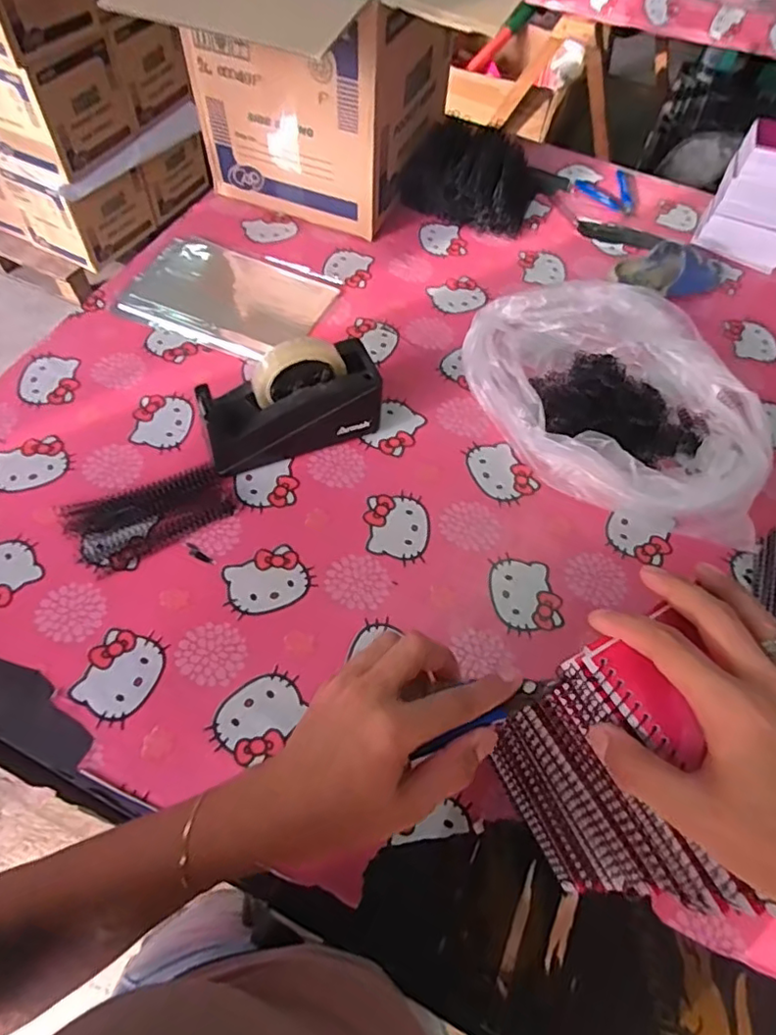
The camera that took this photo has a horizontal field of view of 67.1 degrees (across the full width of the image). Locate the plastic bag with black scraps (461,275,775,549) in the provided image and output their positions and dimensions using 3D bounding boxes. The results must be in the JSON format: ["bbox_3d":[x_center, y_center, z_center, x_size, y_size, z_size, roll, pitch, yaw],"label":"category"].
[{"bbox_3d":[0.273,-0.145,0.710,0.377,0.103,0.242,27,60,13],"label":"plastic bag with black scraps"}]

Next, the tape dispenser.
[{"bbox_3d":[-0.108,-0.129,0.661,0.199,0.124,0.071,-18,61,-14],"label":"tape dispenser"}]

